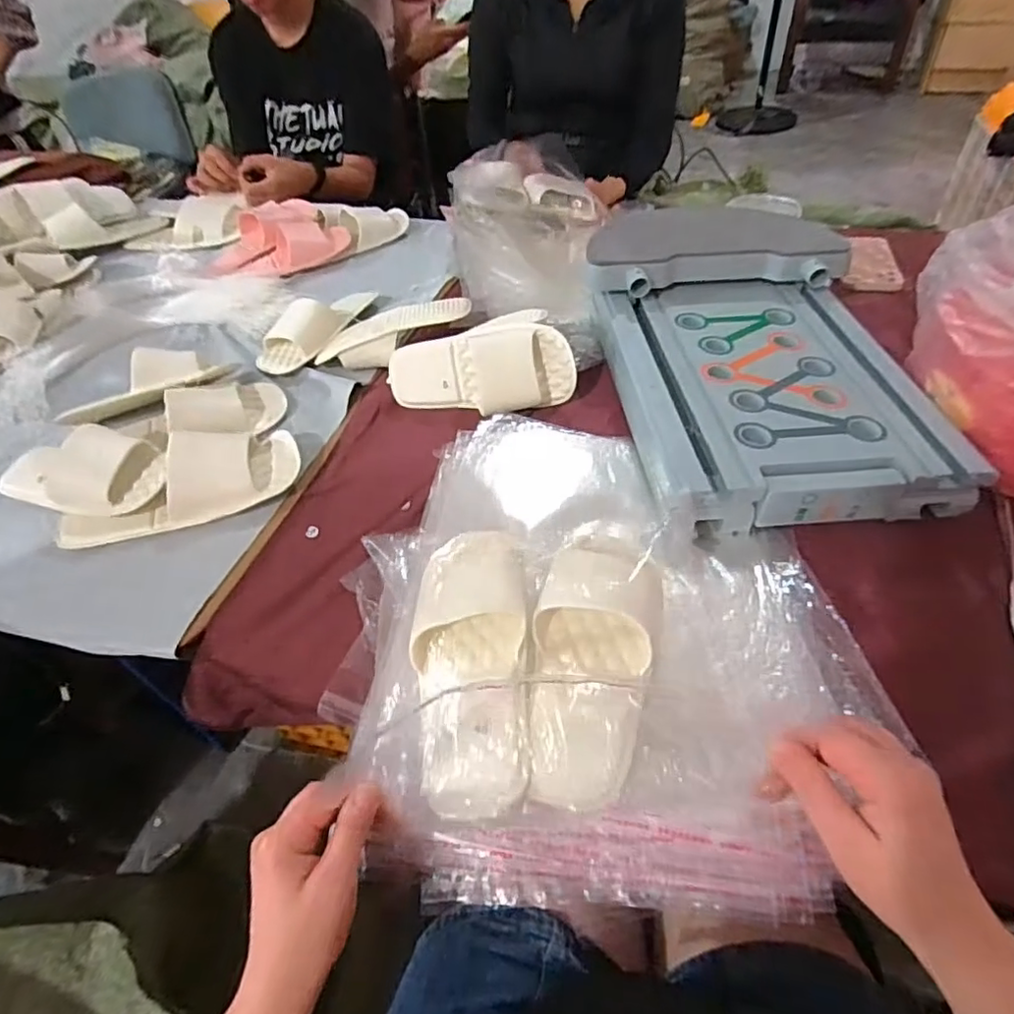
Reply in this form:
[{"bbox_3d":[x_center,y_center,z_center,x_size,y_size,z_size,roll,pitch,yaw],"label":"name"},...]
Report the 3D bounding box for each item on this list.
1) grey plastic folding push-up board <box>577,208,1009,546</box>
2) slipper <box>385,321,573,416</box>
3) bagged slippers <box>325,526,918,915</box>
[{"bbox_3d":[0.285,-0.183,0.674,0.307,0.112,0.424,-7,47,0],"label":"grey plastic folding push-up board"},{"bbox_3d":[-0.042,-0.172,0.743,0.247,0.102,0.052,2,19,15],"label":"slipper"},{"bbox_3d":[0.064,0.127,0.469,0.405,0.073,0.304,-2,48,4],"label":"bagged slippers"}]

